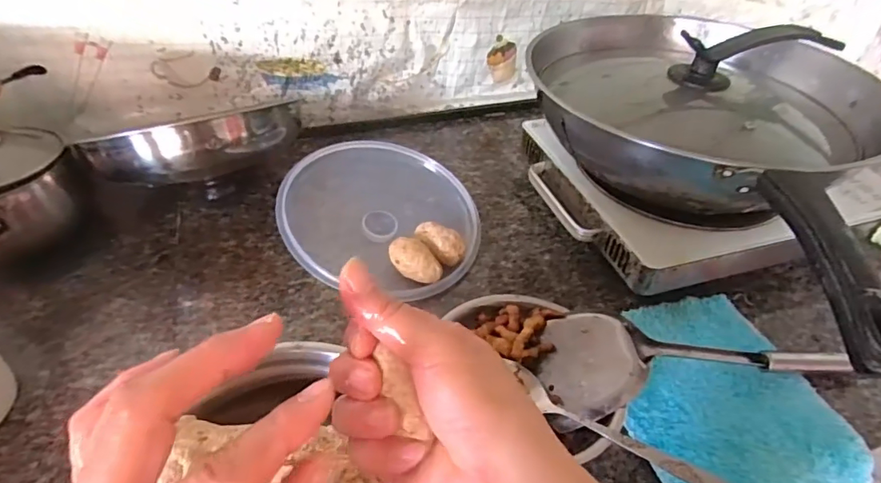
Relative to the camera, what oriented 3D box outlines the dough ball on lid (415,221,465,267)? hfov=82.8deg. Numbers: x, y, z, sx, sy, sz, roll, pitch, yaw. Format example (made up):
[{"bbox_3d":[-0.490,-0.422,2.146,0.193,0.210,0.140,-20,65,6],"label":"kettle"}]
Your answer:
[{"bbox_3d":[-0.001,0.005,0.518,0.030,0.037,0.052,-31,52,-34],"label":"dough ball on lid"}]

